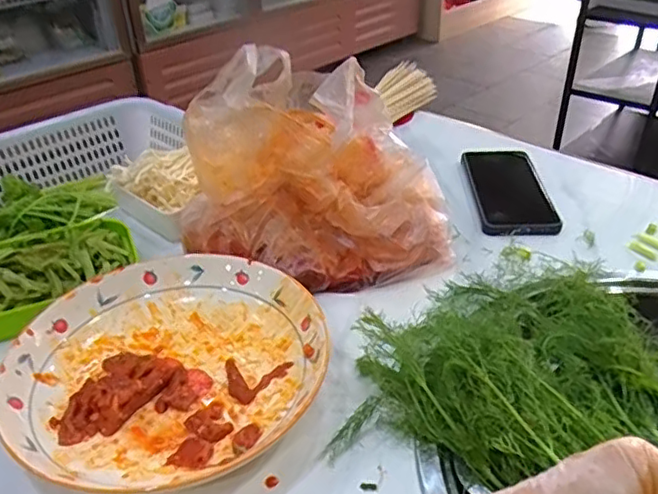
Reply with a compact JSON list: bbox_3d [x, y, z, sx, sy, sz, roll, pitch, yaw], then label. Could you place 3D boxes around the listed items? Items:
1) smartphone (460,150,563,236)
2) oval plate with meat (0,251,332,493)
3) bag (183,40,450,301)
[{"bbox_3d":[0.199,-0.067,0.689,0.081,0.014,0.169,-1,34,2],"label":"smartphone"},{"bbox_3d":[-0.119,0.085,0.464,0.226,0.036,0.214,-12,36,-15],"label":"oval plate with meat"},{"bbox_3d":[-0.006,-0.082,0.576,0.238,0.181,0.171,6,35,11],"label":"bag"}]

